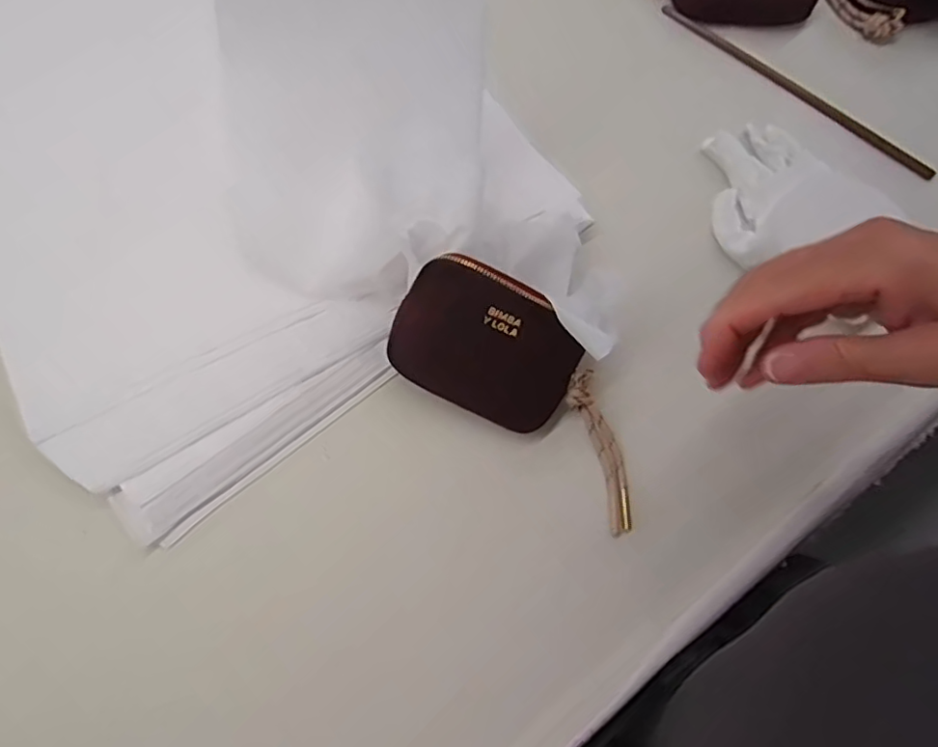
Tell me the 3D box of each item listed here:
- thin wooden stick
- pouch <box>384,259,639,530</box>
[{"bbox_3d":[0.260,-0.229,0.493,0.246,0.011,0.010,39,74,12],"label":"thin wooden stick"},{"bbox_3d":[0.041,0.006,0.366,0.182,0.033,0.084,34,114,-10],"label":"pouch"}]

